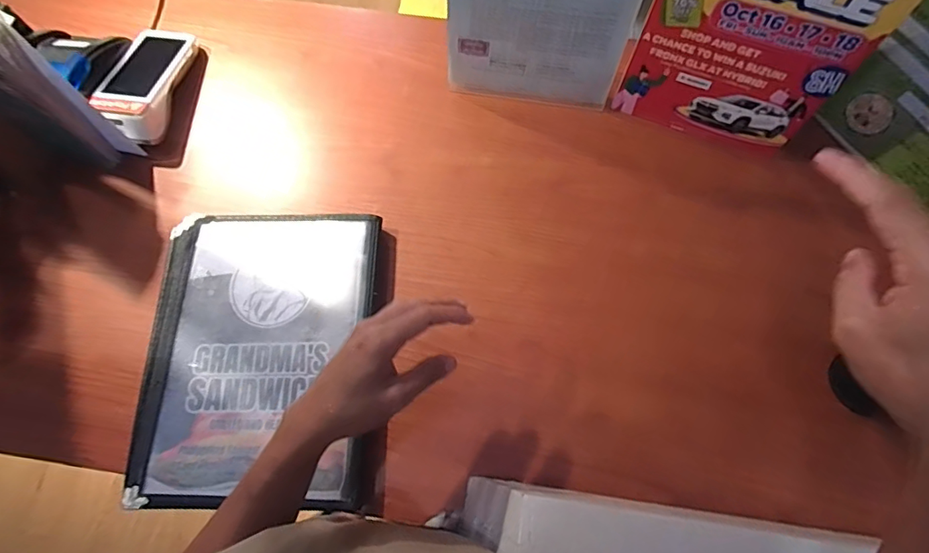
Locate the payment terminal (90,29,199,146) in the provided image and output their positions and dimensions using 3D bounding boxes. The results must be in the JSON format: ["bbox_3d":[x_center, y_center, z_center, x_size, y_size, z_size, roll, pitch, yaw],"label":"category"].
[{"bbox_3d":[-0.413,-0.256,0.634,0.077,0.049,0.173,6,71,3],"label":"payment terminal"}]

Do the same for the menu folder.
[{"bbox_3d":[-0.228,0.078,0.537,0.246,0.026,0.315,1,71,1],"label":"menu folder"}]

